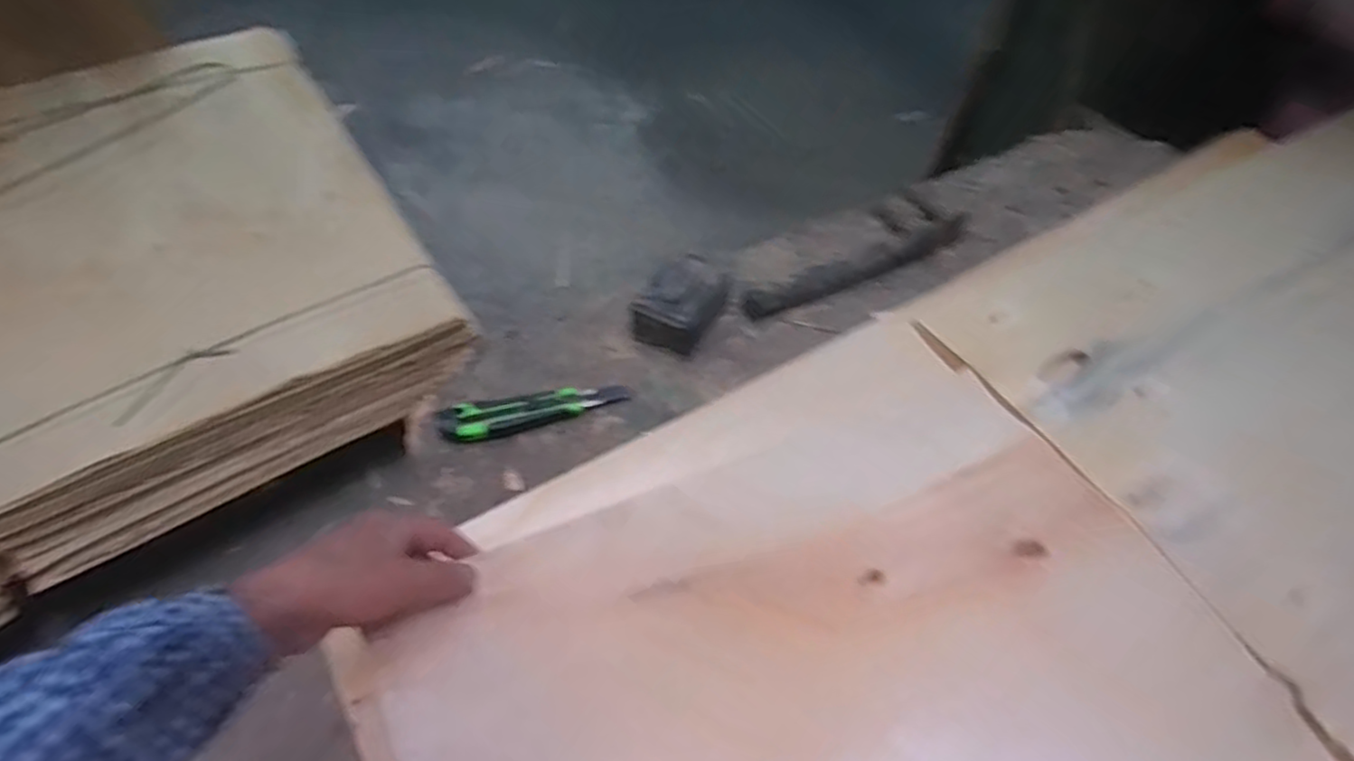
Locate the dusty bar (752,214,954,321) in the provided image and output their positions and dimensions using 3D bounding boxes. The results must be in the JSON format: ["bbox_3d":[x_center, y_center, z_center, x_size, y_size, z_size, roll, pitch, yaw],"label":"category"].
[{"bbox_3d":[0.222,-0.134,0.864,0.310,0.044,0.031,-20,58,-18],"label":"dusty bar"}]

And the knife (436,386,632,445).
[{"bbox_3d":[-0.148,0.028,0.747,0.191,0.022,0.042,-13,56,-14],"label":"knife"}]

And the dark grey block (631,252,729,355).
[{"bbox_3d":[0.006,-0.088,0.811,0.082,0.060,0.103,24,56,13],"label":"dark grey block"}]

